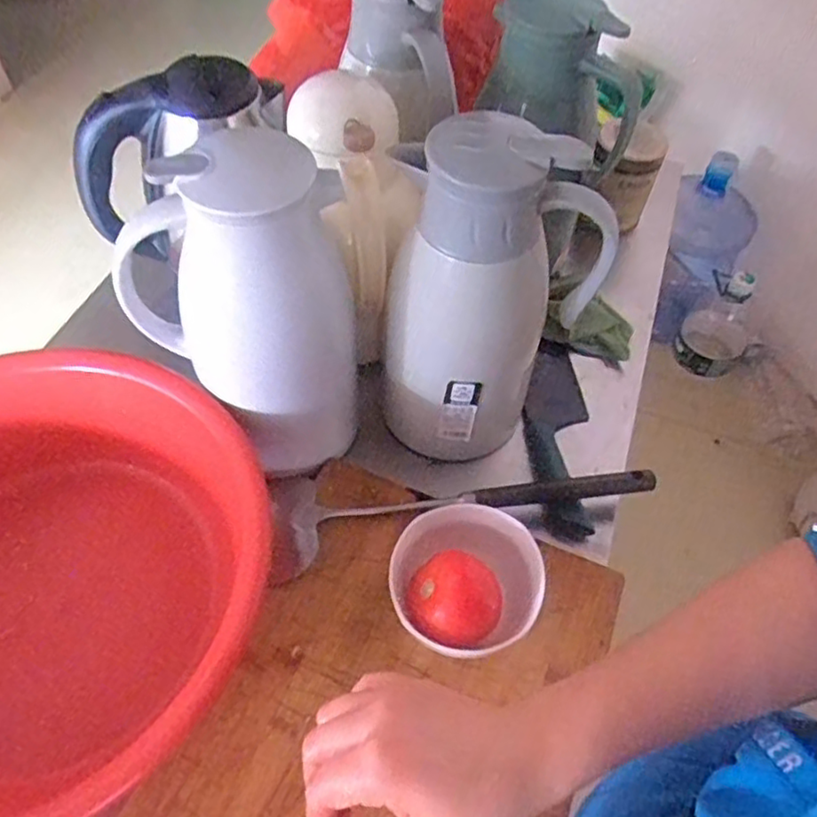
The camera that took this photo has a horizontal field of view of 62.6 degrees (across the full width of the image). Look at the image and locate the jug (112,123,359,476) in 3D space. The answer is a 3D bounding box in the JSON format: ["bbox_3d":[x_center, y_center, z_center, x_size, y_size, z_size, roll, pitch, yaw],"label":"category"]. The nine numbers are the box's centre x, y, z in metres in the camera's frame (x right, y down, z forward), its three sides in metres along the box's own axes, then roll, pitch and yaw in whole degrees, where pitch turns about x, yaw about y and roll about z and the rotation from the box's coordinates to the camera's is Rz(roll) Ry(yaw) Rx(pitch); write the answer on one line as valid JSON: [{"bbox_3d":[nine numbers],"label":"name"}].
[{"bbox_3d":[-0.115,-0.072,0.522,0.155,0.259,0.112,24,57,13],"label":"jug"}]

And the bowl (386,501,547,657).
[{"bbox_3d":[0.040,0.135,0.516,0.113,0.070,0.108,2,55,-2],"label":"bowl"}]

